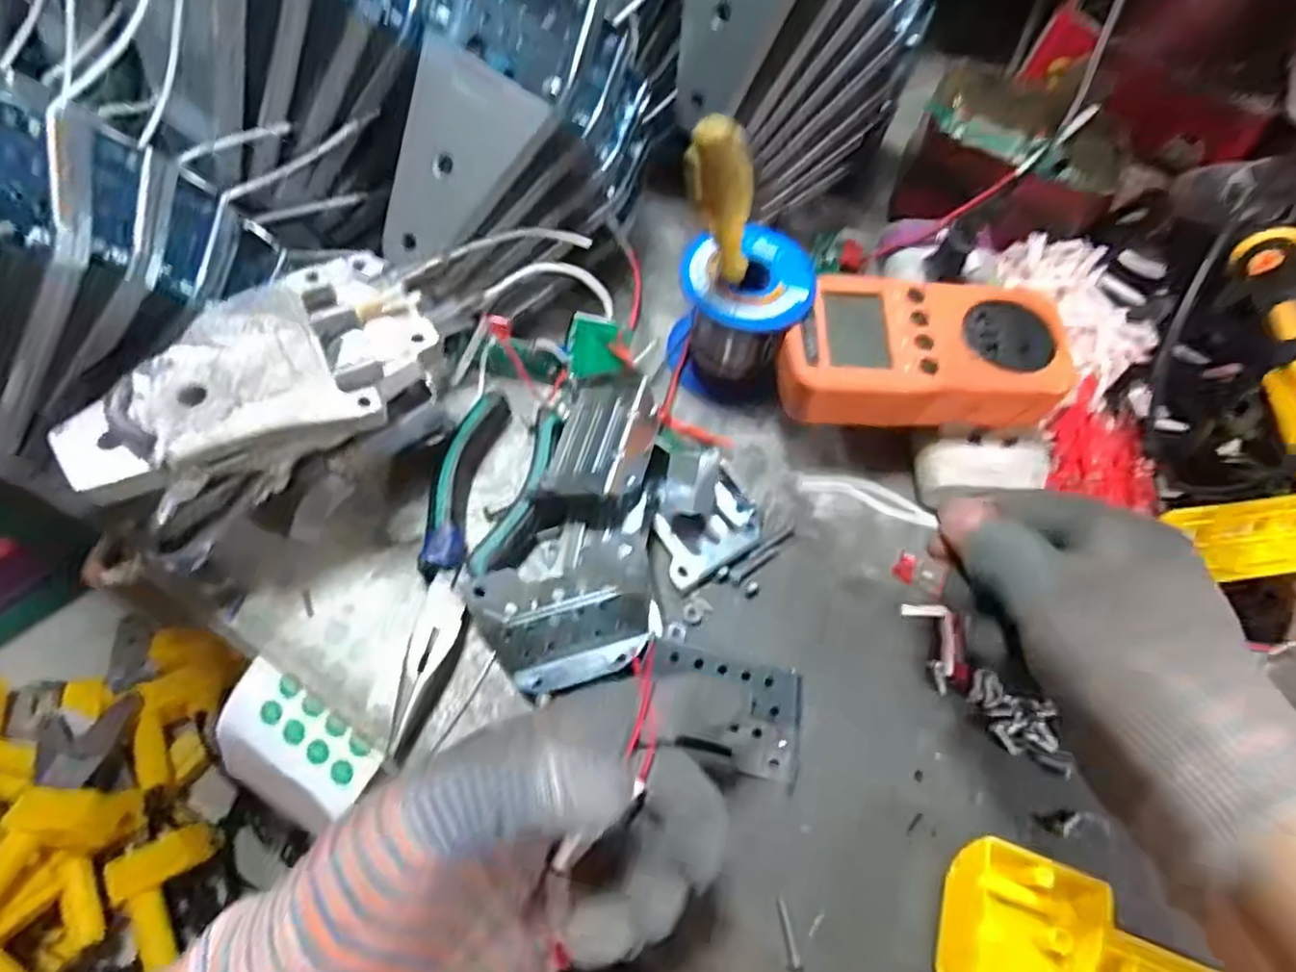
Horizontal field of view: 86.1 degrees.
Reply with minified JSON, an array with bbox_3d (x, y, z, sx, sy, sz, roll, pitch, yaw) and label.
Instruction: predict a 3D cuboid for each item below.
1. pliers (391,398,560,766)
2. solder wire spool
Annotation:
[{"bbox_3d":[-0.075,0.030,0.300,0.046,0.015,0.154,10,62,0],"label":"pliers"},{"bbox_3d":[0.045,-0.085,0.348,0.062,0.065,0.062,18,62,4],"label":"solder wire spool"}]

